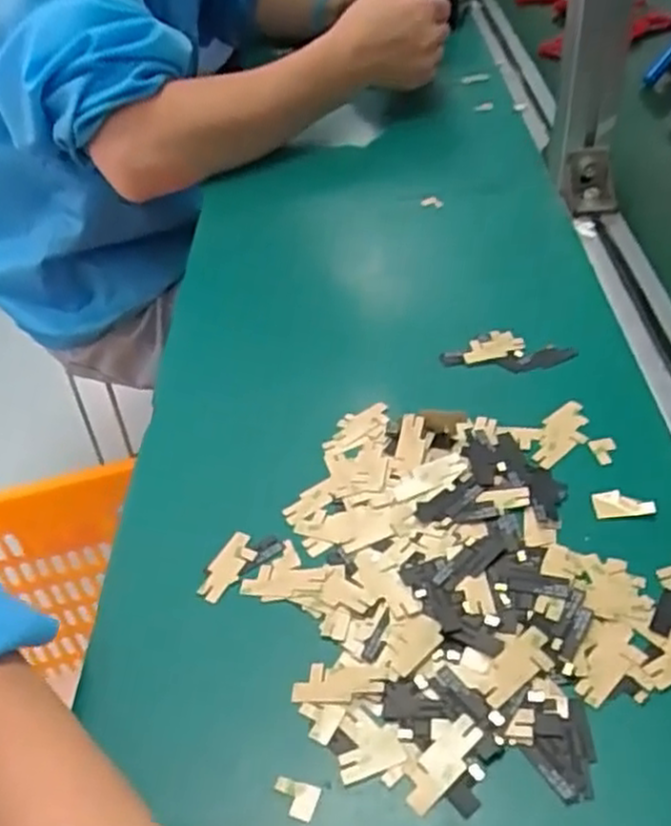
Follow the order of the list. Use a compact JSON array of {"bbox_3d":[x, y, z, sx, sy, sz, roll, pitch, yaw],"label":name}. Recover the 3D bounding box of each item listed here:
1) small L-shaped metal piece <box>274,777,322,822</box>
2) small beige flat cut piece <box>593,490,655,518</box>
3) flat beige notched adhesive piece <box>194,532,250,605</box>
[{"bbox_3d":[-0.016,0.151,0.300,0.017,0.007,0.012,8,44,15],"label":"small L-shaped metal piece"},{"bbox_3d":[0.145,0.045,0.387,0.027,0.005,0.017,-5,42,2],"label":"small beige flat cut piece"},{"bbox_3d":[-0.055,0.077,0.383,0.015,0.007,0.038,13,46,20],"label":"flat beige notched adhesive piece"}]

